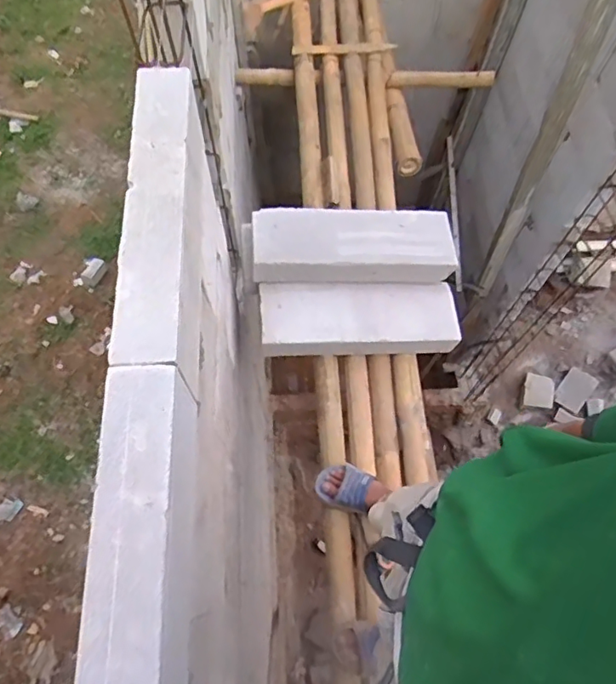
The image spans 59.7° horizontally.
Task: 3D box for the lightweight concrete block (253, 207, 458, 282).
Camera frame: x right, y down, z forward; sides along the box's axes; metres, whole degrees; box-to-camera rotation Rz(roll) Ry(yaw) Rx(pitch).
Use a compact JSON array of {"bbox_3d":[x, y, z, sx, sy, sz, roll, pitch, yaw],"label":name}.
[{"bbox_3d":[0.135,-0.294,1.612,0.581,0.104,0.202,-3,67,-3],"label":"lightweight concrete block"}]

